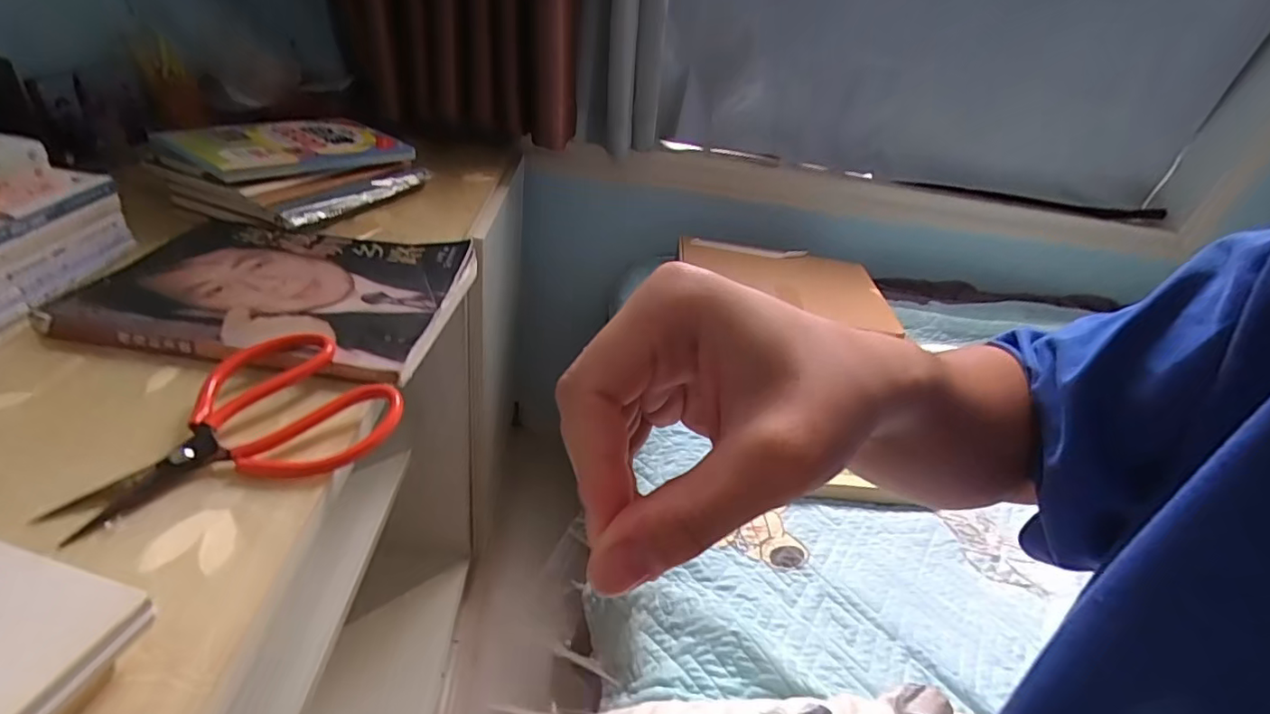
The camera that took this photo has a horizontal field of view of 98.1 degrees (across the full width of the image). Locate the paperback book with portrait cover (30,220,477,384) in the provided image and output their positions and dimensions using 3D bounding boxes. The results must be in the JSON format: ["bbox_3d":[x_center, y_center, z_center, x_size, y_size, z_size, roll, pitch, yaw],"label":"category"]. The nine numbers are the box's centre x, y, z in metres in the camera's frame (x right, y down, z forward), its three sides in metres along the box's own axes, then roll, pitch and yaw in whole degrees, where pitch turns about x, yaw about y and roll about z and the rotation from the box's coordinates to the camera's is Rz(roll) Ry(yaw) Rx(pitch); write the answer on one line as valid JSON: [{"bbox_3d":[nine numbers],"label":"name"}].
[{"bbox_3d":[-0.287,-0.061,0.451,0.273,0.018,0.192,9,34,-3],"label":"paperback book with portrait cover"}]

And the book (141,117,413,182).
[{"bbox_3d":[-0.383,-0.239,0.616,0.135,0.016,0.211,29,37,18],"label":"book"}]

